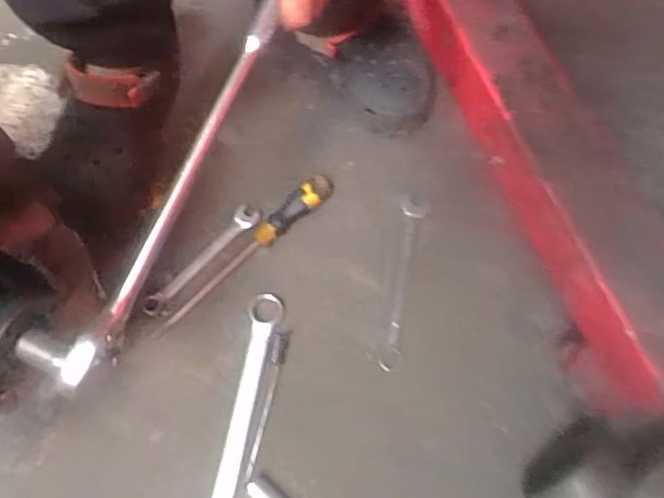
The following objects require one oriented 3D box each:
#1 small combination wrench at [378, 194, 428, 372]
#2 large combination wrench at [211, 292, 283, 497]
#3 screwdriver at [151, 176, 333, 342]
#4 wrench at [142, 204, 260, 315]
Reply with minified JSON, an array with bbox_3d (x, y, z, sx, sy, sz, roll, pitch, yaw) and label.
[{"bbox_3d":[0.077,0.034,0.654,0.028,0.005,0.199,12,70,3],"label":"small combination wrench"},{"bbox_3d":[-0.094,0.183,0.594,0.040,0.010,0.281,11,70,3],"label":"large combination wrench"},{"bbox_3d":[-0.098,0.001,0.650,0.245,0.032,0.027,-39,75,-14],"label":"screwdriver"},{"bbox_3d":[-0.144,0.014,0.652,0.031,0.013,0.158,40,74,12],"label":"wrench"}]

